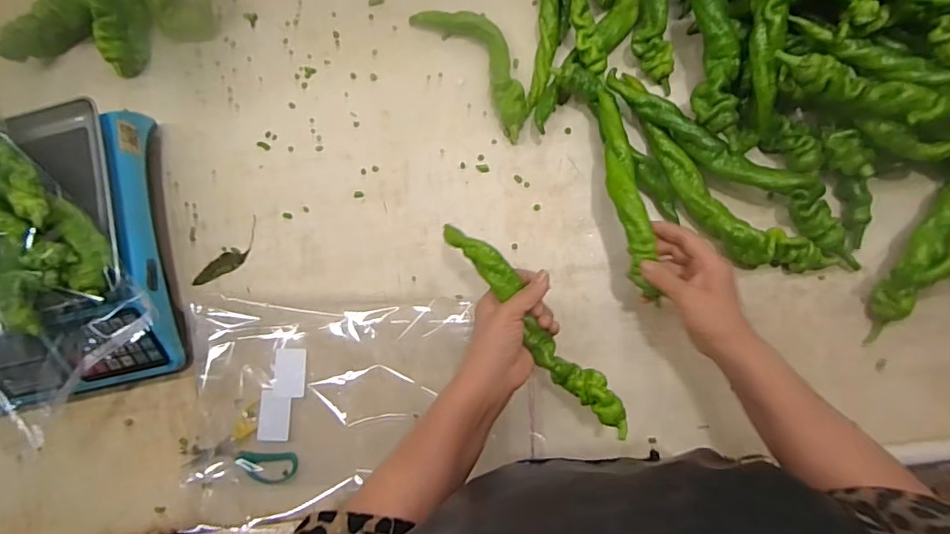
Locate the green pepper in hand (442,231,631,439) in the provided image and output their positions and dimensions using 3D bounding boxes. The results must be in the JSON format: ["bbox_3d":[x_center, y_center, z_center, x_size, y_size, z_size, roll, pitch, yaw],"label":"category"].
[{"bbox_3d":[0.061,0.058,0.515,0.039,0.043,0.264,-38,87,3],"label":"green pepper in hand"}]

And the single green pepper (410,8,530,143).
[{"bbox_3d":[0.009,-0.259,0.635,0.070,0.033,0.211,-38,81,3],"label":"single green pepper"}]

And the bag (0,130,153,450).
[{"bbox_3d":[-0.523,-0.009,0.540,0.207,0.103,0.337,-42,81,2],"label":"bag"}]

